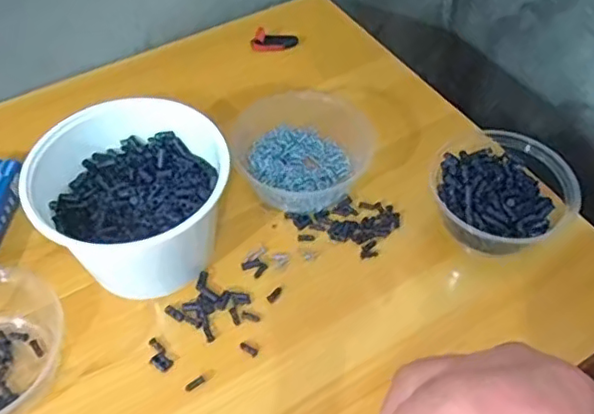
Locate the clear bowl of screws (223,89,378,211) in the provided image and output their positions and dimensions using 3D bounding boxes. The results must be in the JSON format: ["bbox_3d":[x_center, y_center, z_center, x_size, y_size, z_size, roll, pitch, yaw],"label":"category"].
[{"bbox_3d":[0.002,-0.065,0.626,0.129,0.065,0.118,1,51,-1],"label":"clear bowl of screws"}]

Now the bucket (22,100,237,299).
[{"bbox_3d":[-0.140,-0.009,0.545,0.154,0.112,0.143,1,51,-1],"label":"bucket"}]

